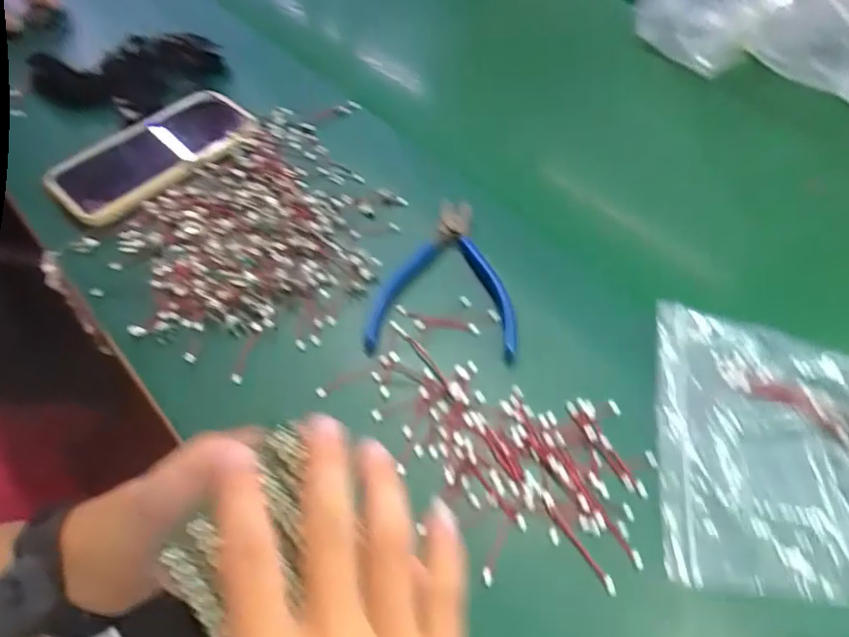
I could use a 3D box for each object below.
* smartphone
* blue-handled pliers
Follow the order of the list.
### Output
[{"bbox_3d":[-0.233,-0.145,0.519,0.092,0.014,0.174,32,60,23],"label":"smartphone"},{"bbox_3d":[0.014,-0.035,0.433,0.102,0.010,0.134,1,53,3],"label":"blue-handled pliers"}]

